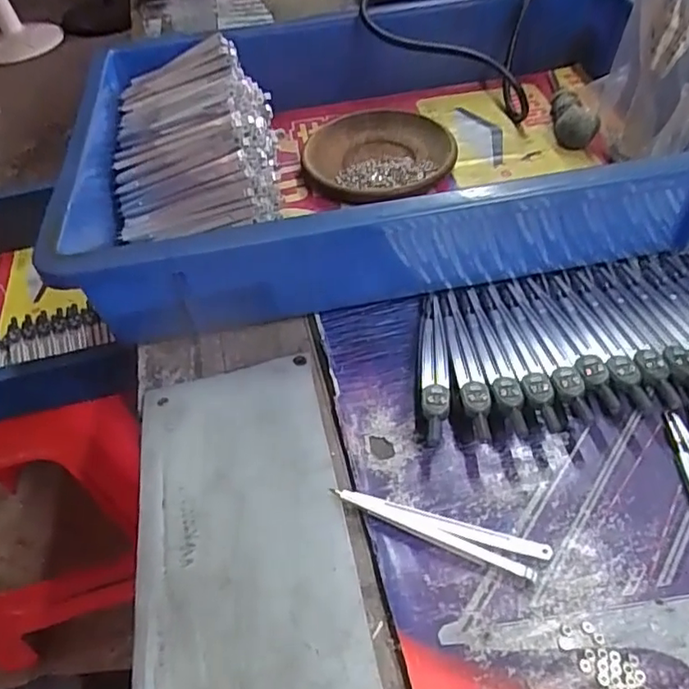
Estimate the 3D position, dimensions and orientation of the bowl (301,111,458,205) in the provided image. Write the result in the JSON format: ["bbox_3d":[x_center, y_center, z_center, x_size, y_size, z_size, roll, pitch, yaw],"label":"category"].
[{"bbox_3d":[0.026,-0.143,0.453,0.111,0.019,0.107,-3,49,4],"label":"bowl"}]

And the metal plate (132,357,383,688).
[{"bbox_3d":[-0.047,0.090,0.266,0.092,0.004,0.194,-12,49,-5],"label":"metal plate"}]

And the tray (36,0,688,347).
[{"bbox_3d":[0.034,-0.162,0.432,0.434,0.073,0.304,-11,49,-3],"label":"tray"}]

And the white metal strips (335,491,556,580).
[{"bbox_3d":[0.042,0.081,0.267,0.095,0.009,0.016,16,53,19],"label":"white metal strips"}]

